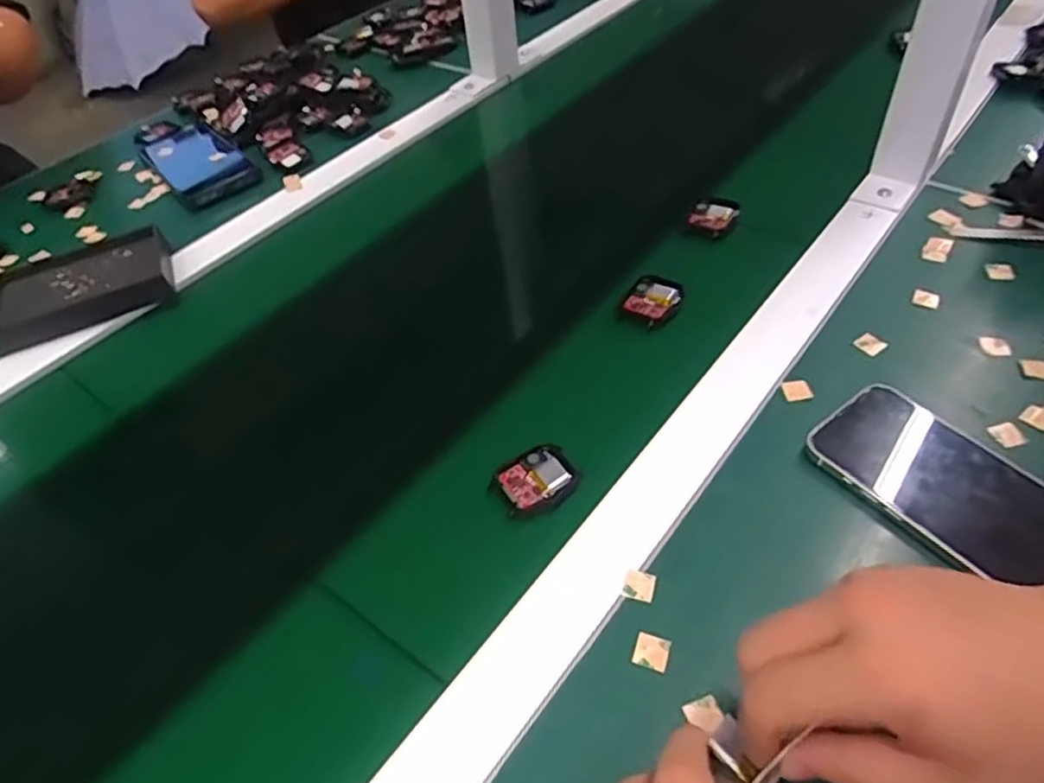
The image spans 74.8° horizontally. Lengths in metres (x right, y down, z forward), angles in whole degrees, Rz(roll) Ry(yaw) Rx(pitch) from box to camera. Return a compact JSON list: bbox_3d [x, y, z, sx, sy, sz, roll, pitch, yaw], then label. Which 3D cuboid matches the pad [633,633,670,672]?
[{"bbox_3d":[0.062,0.123,0.324,0.016,0.004,0.015,13,51,18],"label":"pad"}]

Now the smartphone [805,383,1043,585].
[{"bbox_3d":[0.230,0.052,0.362,0.075,0.011,0.138,-36,53,-23],"label":"smartphone"}]

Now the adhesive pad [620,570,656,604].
[{"bbox_3d":[0.059,0.098,0.345,0.016,0.004,0.014,11,51,17],"label":"adhesive pad"}]

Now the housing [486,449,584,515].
[{"bbox_3d":[0.008,0.050,0.393,0.045,0.007,0.040,-30,51,-18],"label":"housing"}]

